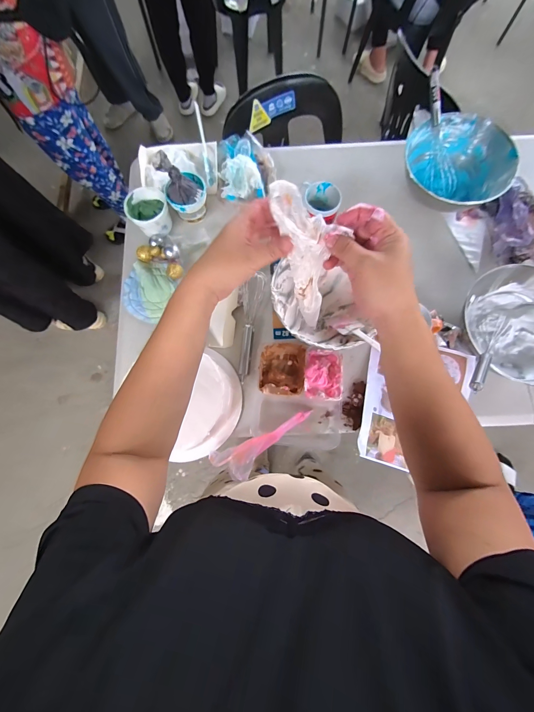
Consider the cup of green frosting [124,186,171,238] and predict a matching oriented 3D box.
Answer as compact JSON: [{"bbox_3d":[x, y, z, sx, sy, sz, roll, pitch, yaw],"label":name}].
[{"bbox_3d":[-0.276,-0.340,0.666,0.091,0.066,0.094,-1,73,2],"label":"cup of green frosting"}]

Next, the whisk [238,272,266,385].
[{"bbox_3d":[-0.045,-0.071,0.622,0.049,0.046,0.247,9,74,5],"label":"whisk"}]

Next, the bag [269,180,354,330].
[{"bbox_3d":[0.052,-0.109,0.341,0.058,0.183,0.052,-26,48,-6],"label":"bag"}]

